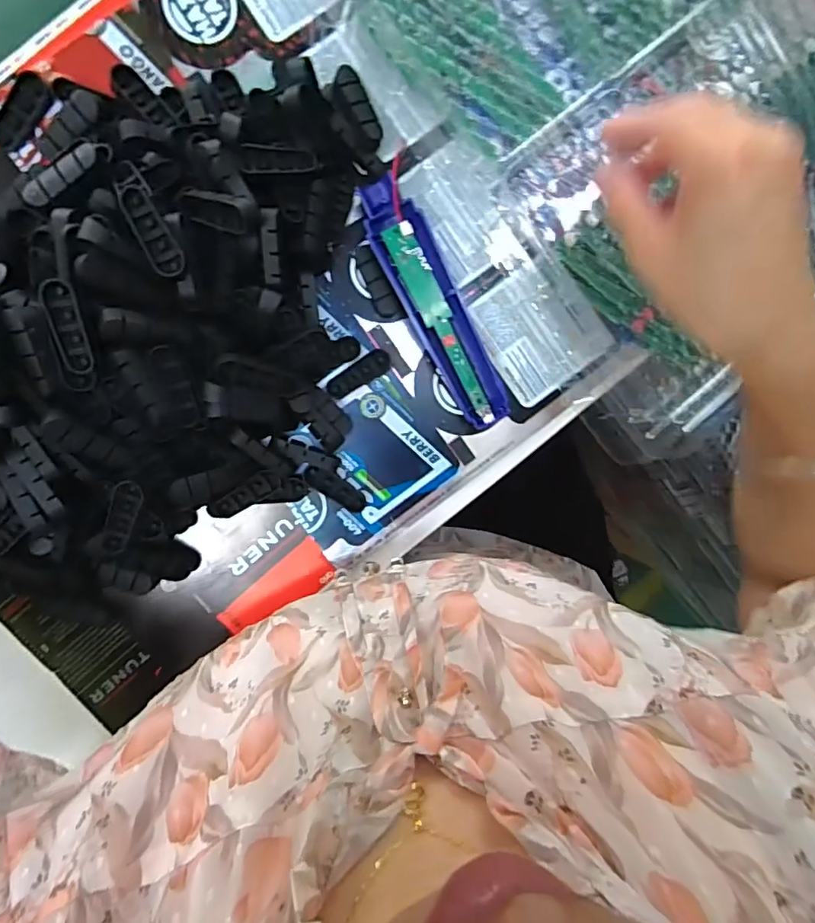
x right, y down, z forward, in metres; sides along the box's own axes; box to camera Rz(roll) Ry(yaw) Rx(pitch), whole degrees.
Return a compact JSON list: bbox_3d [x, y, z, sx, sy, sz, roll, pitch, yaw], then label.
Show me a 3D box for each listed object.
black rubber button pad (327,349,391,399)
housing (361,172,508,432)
[{"bbox_3d":[-0.034,-0.061,0.369,0.047,0.008,0.015,-35,98,-2],"label":"black rubber button pad"},{"bbox_3d":[0.019,-0.105,0.363,0.038,0.016,0.171,-29,98,-3],"label":"housing"}]

